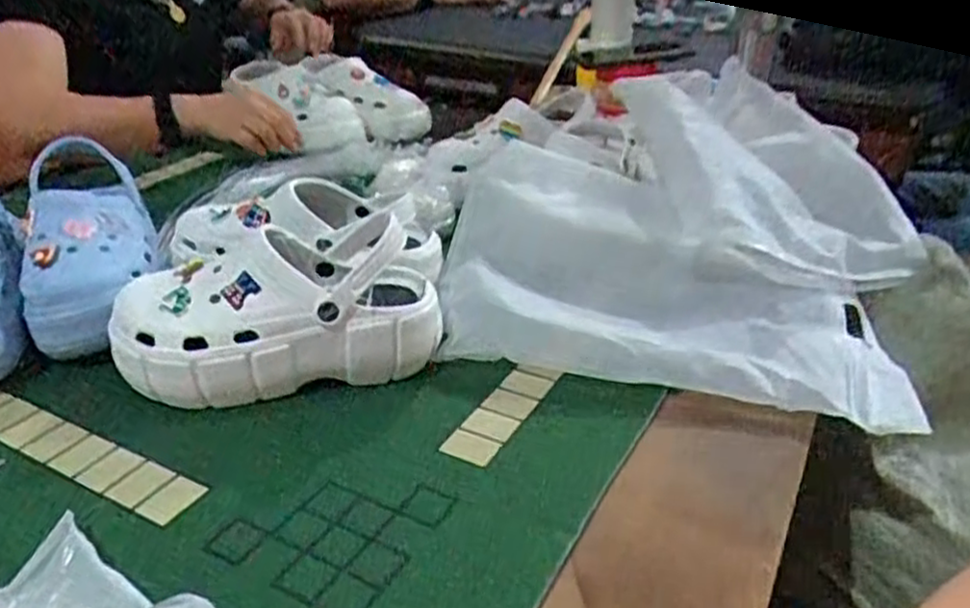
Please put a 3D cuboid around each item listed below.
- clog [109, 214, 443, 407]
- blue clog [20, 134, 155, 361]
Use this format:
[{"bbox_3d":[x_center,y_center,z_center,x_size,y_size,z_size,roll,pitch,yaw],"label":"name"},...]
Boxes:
[{"bbox_3d":[-0.171,0.011,0.631,0.264,0.112,0.103,-8,30,-19],"label":"clog"},{"bbox_3d":[-0.378,-0.060,0.707,0.121,0.078,0.248,-4,45,-11],"label":"blue clog"}]

